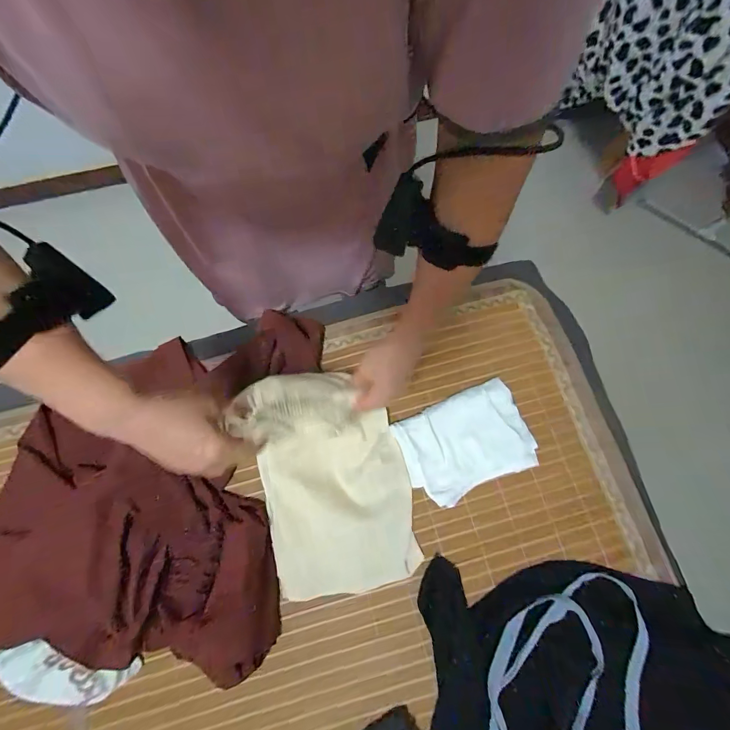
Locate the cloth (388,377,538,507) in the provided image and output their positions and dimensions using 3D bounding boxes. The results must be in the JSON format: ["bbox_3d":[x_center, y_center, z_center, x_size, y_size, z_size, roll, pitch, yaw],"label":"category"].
[{"bbox_3d":[0.155,0.131,0.610,0.199,0.050,0.149,-25,75,-6],"label":"cloth"}]

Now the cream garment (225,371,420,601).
[{"bbox_3d":[-0.047,0.164,0.494,0.216,0.223,0.275,-15,70,-4],"label":"cream garment"}]

